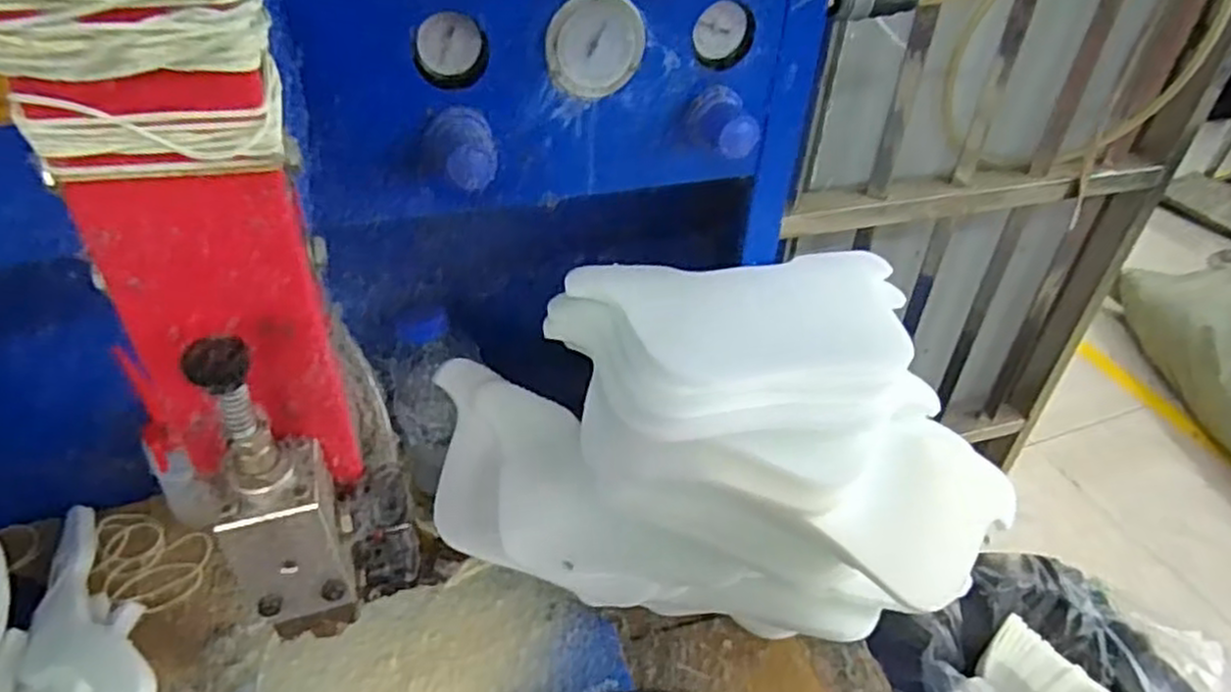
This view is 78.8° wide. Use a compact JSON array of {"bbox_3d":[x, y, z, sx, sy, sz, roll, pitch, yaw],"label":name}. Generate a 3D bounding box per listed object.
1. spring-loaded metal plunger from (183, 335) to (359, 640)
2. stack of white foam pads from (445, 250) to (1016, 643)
[{"bbox_3d":[-0.122,0.054,0.270,0.037,0.132,0.033,-12,42,-18],"label":"spring-loaded metal plunger"},{"bbox_3d":[0.076,0.079,0.537,0.389,0.179,0.249,-7,41,-13],"label":"stack of white foam pads"}]

